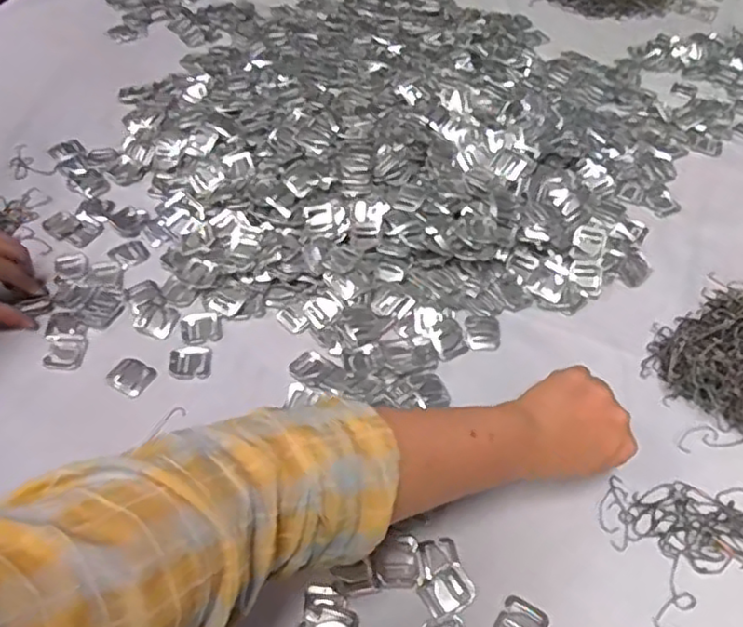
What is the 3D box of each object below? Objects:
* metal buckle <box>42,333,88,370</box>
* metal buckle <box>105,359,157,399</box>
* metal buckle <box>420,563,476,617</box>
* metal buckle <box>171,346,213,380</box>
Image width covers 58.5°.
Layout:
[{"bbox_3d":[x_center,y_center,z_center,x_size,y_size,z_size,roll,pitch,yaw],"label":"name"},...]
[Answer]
[{"bbox_3d":[-0.268,0.033,0.581,0.032,0.004,0.036,-2,52,-3],"label":"metal buckle"},{"bbox_3d":[-0.205,0.053,0.568,0.031,0.006,0.031,31,57,20],"label":"metal buckle"},{"bbox_3d":[0.054,0.195,0.465,0.035,0.006,0.028,-28,58,-22],"label":"metal buckle"},{"bbox_3d":[-0.157,0.042,0.577,0.035,0.006,0.032,-6,52,-6],"label":"metal buckle"}]

